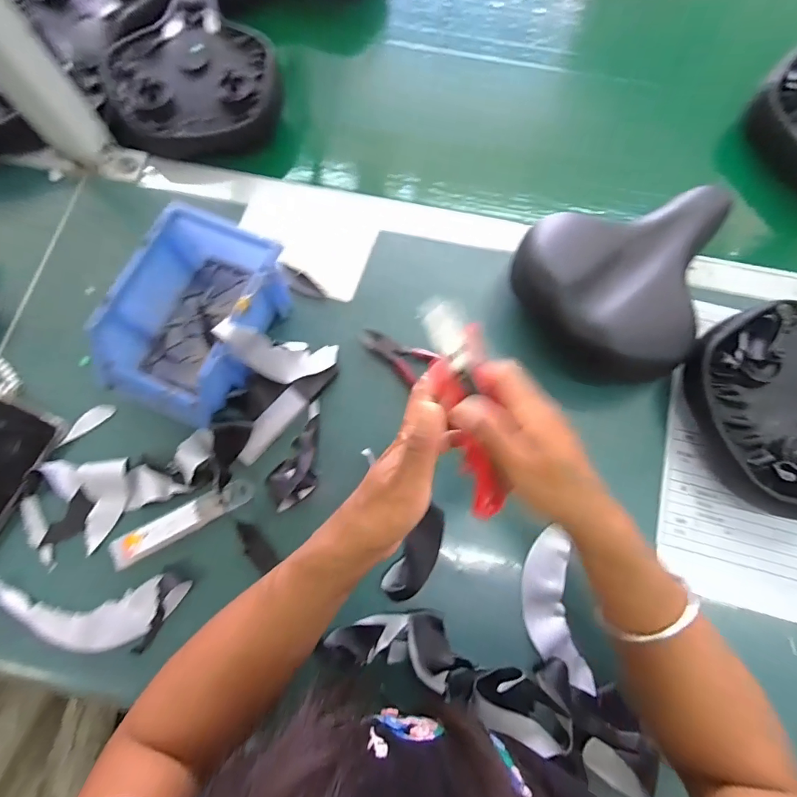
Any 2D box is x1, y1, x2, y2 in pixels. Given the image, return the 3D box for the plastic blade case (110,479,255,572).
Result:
[{"bbox_3d":[-0.194,0.111,0.375,0.126,0.014,0.025,-26,76,-7],"label":"plastic blade case"}]

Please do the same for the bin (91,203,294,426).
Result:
[{"bbox_3d":[-0.185,-0.078,0.394,0.114,0.082,0.180,24,76,6],"label":"bin"}]

